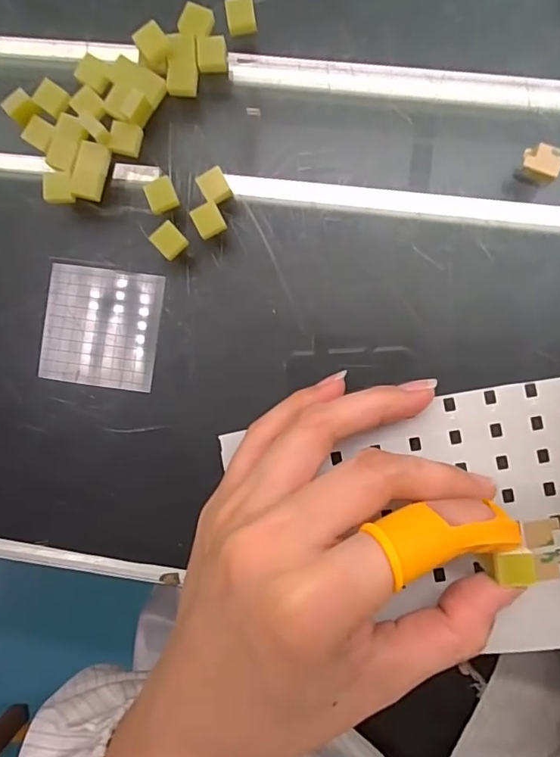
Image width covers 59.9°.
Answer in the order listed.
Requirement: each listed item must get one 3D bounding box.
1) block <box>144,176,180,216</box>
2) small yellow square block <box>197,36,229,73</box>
[{"bbox_3d":[-0.045,-0.068,0.181,0.010,0.006,0.012,-25,89,4],"label":"block"},{"bbox_3d":[-0.025,-0.122,0.183,0.011,0.005,0.011,-4,89,4],"label":"small yellow square block"}]

